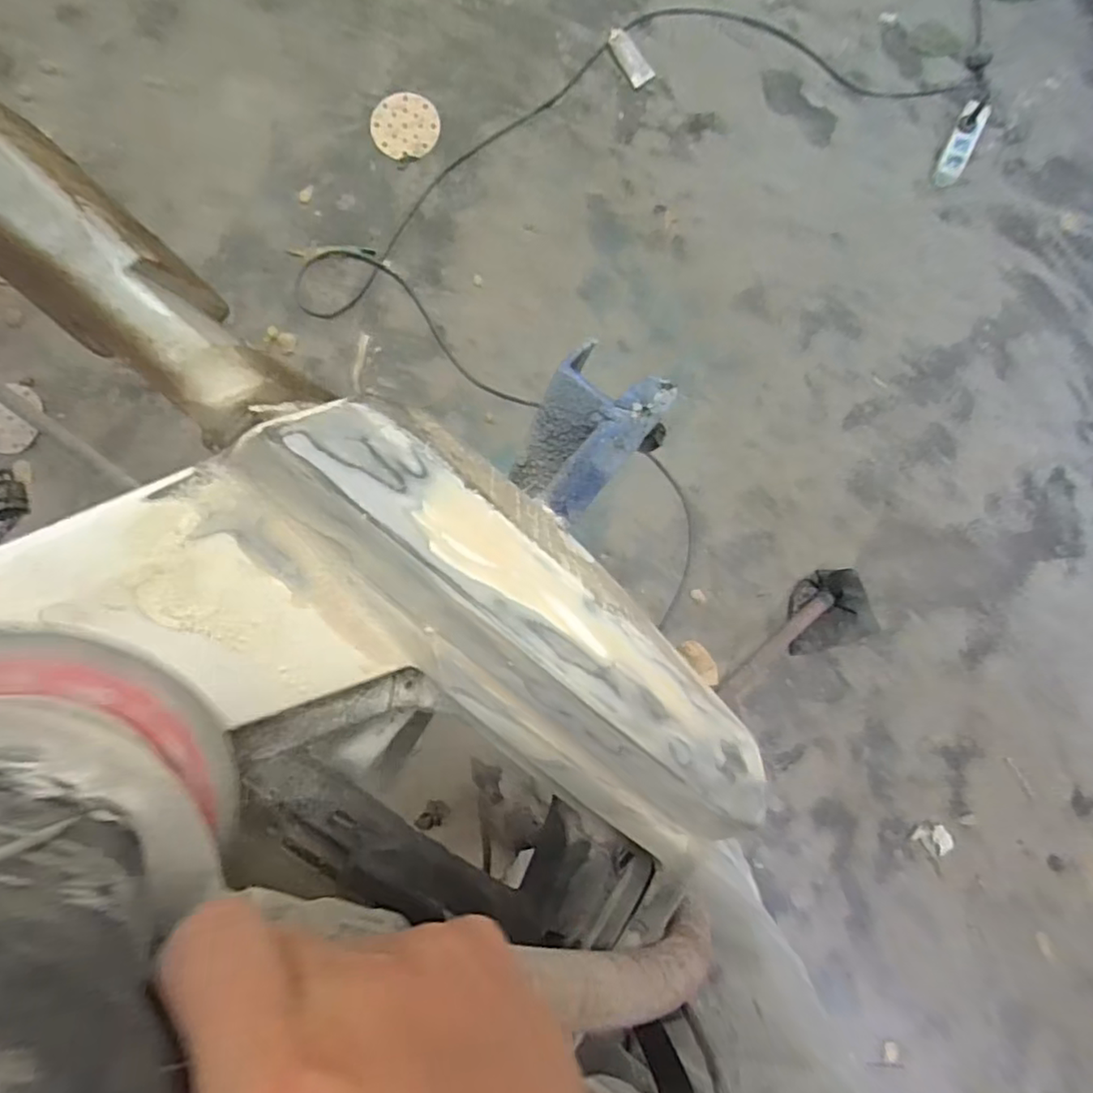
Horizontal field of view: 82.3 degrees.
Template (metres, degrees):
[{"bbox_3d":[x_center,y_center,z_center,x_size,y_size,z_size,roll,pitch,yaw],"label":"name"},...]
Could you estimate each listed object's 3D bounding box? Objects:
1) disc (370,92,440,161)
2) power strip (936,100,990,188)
[{"bbox_3d":[-0.306,-0.905,1.336,0.141,0.009,0.138,0,87,-2],"label":"disc"},{"bbox_3d":[0.918,-0.889,1.377,0.054,0.030,0.180,21,100,-1],"label":"power strip"}]

